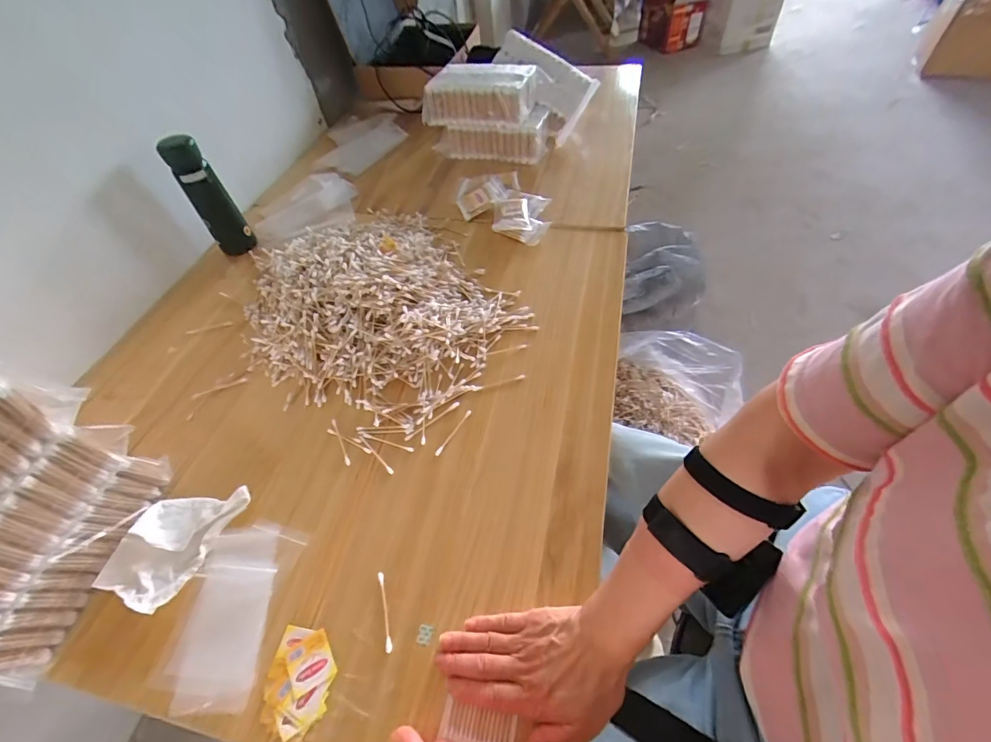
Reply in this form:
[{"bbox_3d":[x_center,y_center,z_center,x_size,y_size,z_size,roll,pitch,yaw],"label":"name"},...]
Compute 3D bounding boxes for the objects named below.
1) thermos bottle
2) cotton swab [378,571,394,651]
[{"bbox_3d":[-0.506,-0.307,0.756,0.063,0.200,0.055,-33,56,-18],"label":"thermos bottle"},{"bbox_3d":[-0.114,0.247,0.439,0.007,0.004,0.075,-16,53,-5],"label":"cotton swab"}]

